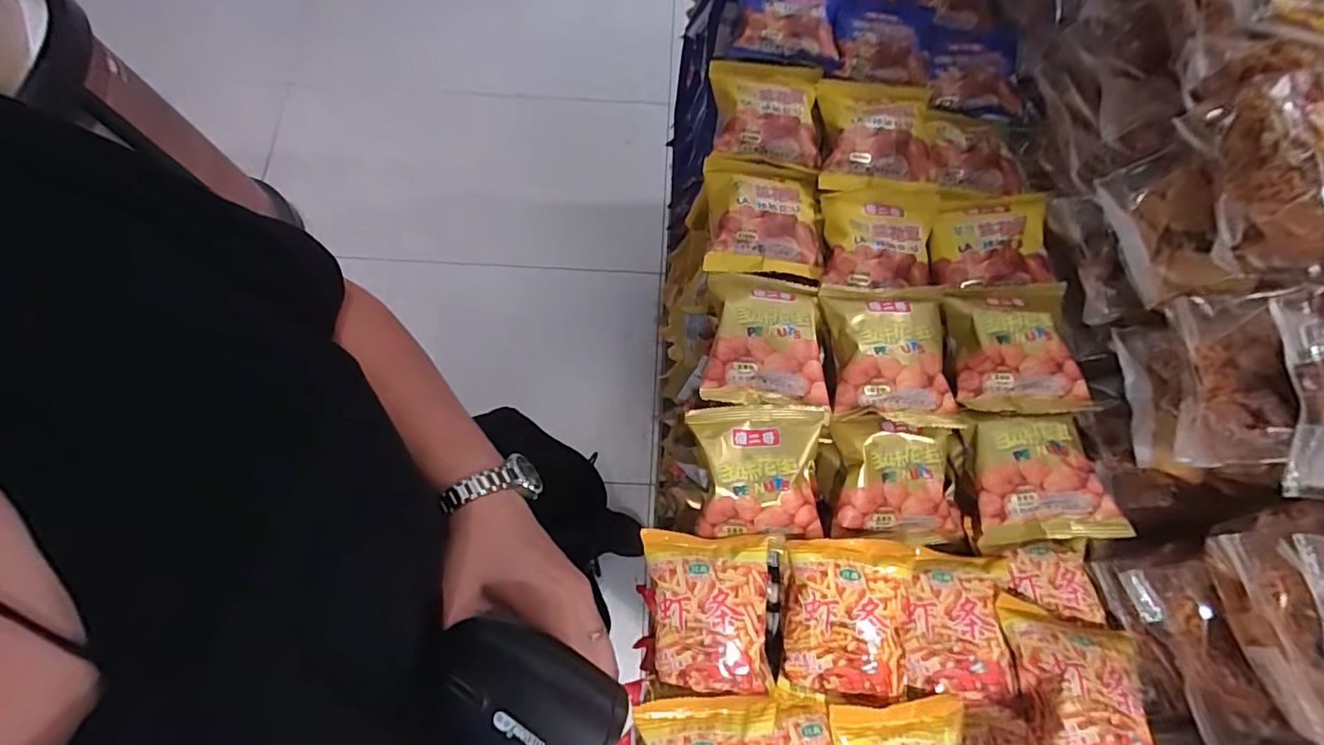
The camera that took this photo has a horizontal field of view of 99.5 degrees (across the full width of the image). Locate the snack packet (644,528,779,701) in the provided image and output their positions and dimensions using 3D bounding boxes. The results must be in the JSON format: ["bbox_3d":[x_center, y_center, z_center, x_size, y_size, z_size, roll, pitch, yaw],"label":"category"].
[{"bbox_3d":[0.027,0.136,0.322,0.073,0.018,0.083,3,73,0],"label":"snack packet"}]

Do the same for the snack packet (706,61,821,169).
[{"bbox_3d":[0.077,-0.194,0.410,0.079,0.013,0.081,2,73,0],"label":"snack packet"}]

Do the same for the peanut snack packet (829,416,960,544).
[{"bbox_3d":[0.157,0.071,0.364,0.091,0.031,0.075,4,73,0],"label":"peanut snack packet"}]

